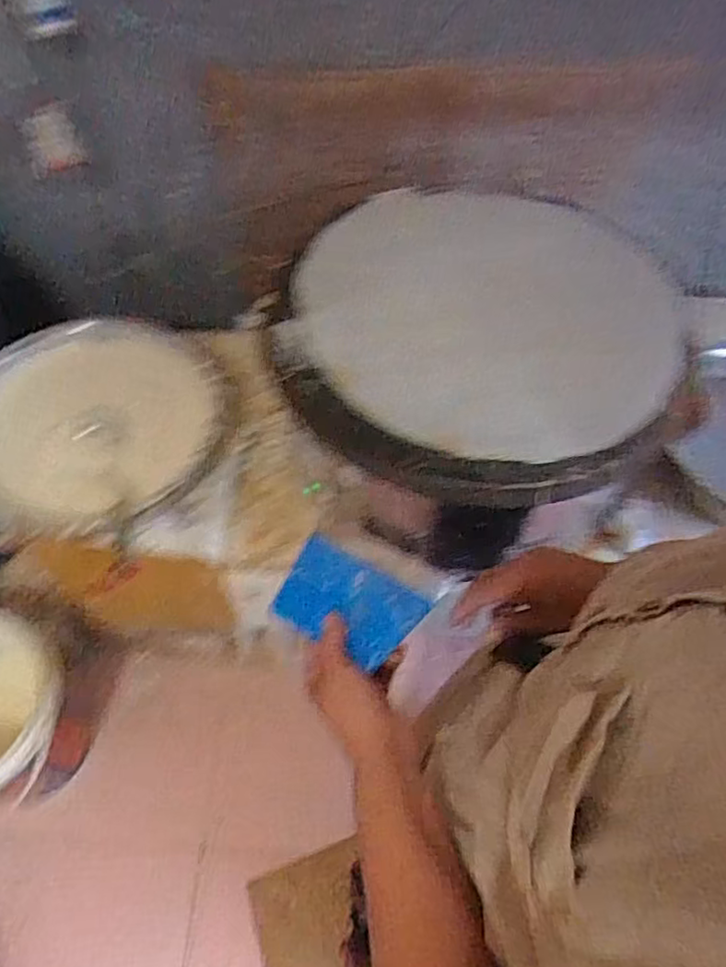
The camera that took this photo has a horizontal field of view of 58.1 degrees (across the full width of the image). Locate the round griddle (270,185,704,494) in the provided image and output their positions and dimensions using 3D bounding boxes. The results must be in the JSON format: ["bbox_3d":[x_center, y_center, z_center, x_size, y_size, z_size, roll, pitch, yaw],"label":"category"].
[{"bbox_3d":[0.170,-0.188,0.843,0.540,0.085,0.472,0,62,-6],"label":"round griddle"}]

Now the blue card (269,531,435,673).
[{"bbox_3d":[-0.017,0.099,0.556,0.149,0.008,0.079,22,69,40],"label":"blue card"}]

